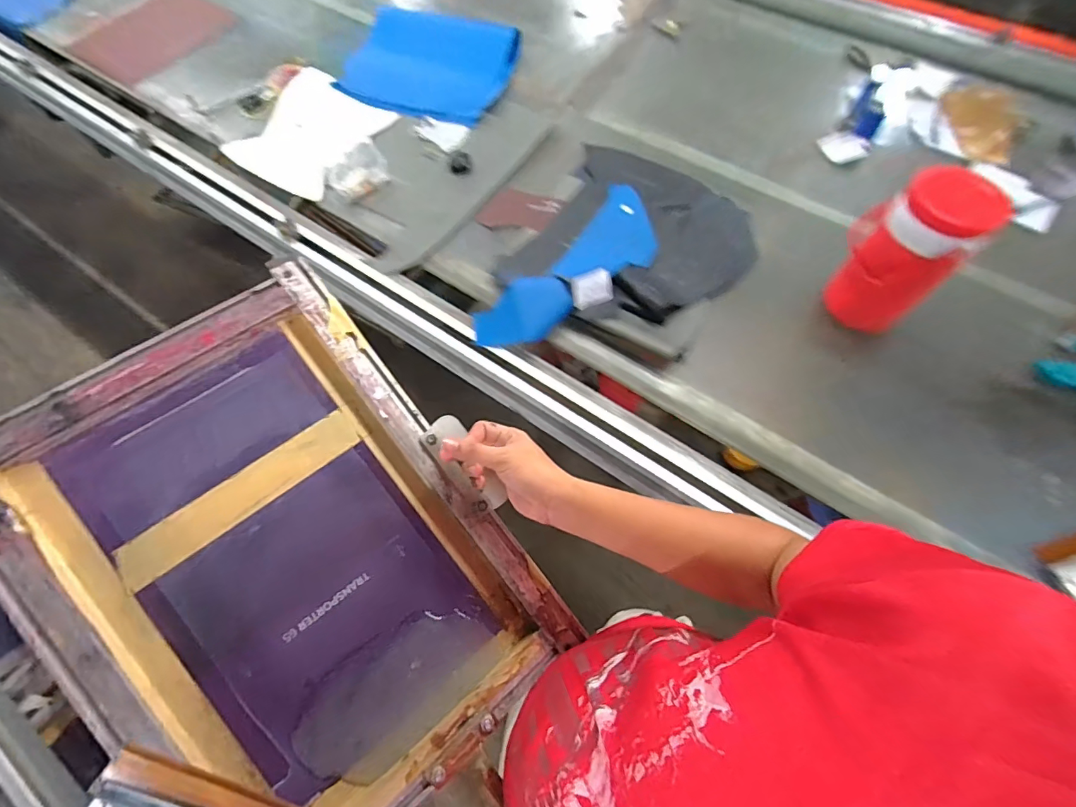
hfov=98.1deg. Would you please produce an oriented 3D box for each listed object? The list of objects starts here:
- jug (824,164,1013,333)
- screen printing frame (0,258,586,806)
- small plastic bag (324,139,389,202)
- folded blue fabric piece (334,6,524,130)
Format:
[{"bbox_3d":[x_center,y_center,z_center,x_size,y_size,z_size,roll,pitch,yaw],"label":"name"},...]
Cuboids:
[{"bbox_3d":[0.595,-0.244,0.776,0.159,0.271,0.123,38,71,14],"label":"jug"},{"bbox_3d":[-0.262,0.157,0.493,0.389,0.039,0.544,-37,88,-19],"label":"screen printing frame"},{"bbox_3d":[-0.392,-0.506,1.002,0.126,0.069,0.094,-17,68,-8],"label":"small plastic bag"},{"bbox_3d":[-0.264,-0.862,1.166,0.405,0.051,0.367,17,67,6],"label":"folded blue fabric piece"}]

